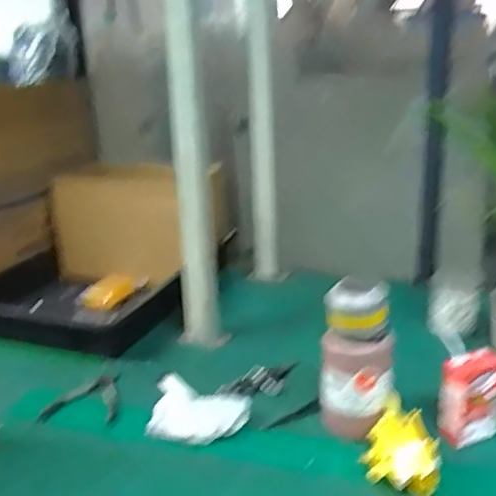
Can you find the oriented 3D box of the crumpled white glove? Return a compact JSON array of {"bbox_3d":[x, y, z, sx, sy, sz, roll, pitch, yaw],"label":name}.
[{"bbox_3d":[-0.066,0.222,0.849,0.135,0.031,0.154,-2,17,2],"label":"crumpled white glove"}]

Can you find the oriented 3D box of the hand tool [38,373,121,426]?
[{"bbox_3d":[-0.240,0.223,0.884,0.104,0.010,0.123,-3,17,-1],"label":"hand tool"}]

